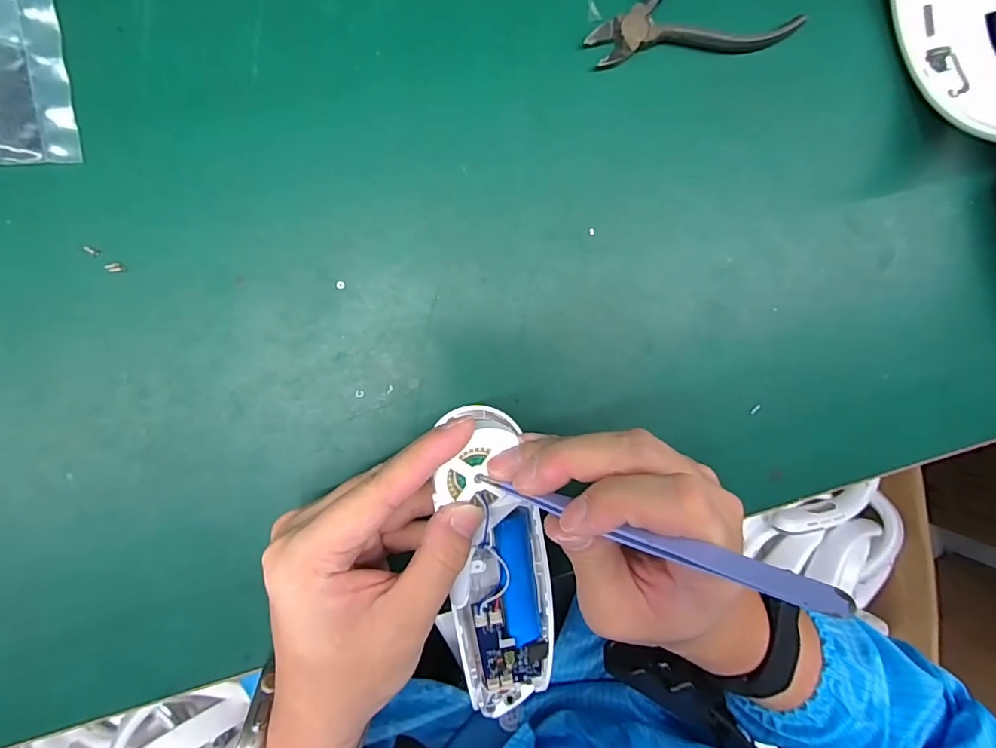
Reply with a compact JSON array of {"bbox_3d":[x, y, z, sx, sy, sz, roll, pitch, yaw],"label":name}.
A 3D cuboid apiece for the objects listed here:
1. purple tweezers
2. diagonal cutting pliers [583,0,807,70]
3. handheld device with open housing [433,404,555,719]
[{"bbox_3d":[0.045,0.055,0.170,0.131,0.010,0.007,9,93,37],"label":"purple tweezers"},{"bbox_3d":[0.100,-0.210,0.251,0.113,0.011,0.082,-9,95,-6],"label":"diagonal cutting pliers"},{"bbox_3d":[0.001,0.104,0.250,0.049,0.041,0.172,-7,109,-6],"label":"handheld device with open housing"}]

